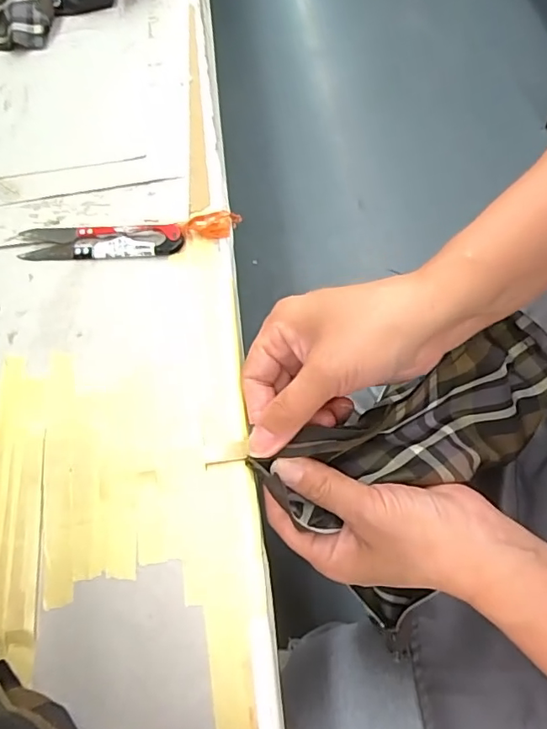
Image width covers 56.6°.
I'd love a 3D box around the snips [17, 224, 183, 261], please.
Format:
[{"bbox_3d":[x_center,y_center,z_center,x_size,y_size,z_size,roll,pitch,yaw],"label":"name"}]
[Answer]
[{"bbox_3d":[-0.110,-0.078,0.320,0.104,0.010,0.023,0,65,2],"label":"snips"}]

